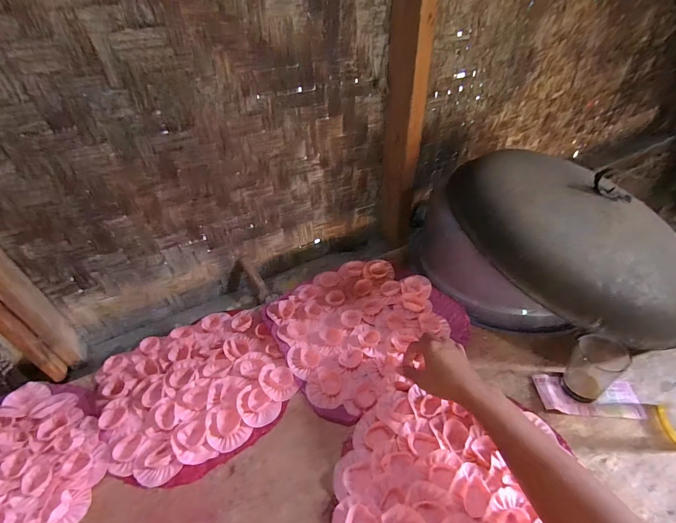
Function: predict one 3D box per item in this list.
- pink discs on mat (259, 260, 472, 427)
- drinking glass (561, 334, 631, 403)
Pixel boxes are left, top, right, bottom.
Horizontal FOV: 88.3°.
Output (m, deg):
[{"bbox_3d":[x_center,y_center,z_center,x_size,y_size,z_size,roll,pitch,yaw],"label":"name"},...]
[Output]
[{"bbox_3d":[0.051,0.122,0.696,0.326,0.039,0.330,-24,42,-23],"label":"pink discs on mat"},{"bbox_3d":[0.387,0.163,0.530,0.051,0.103,0.059,-29,45,-25],"label":"drinking glass"}]

